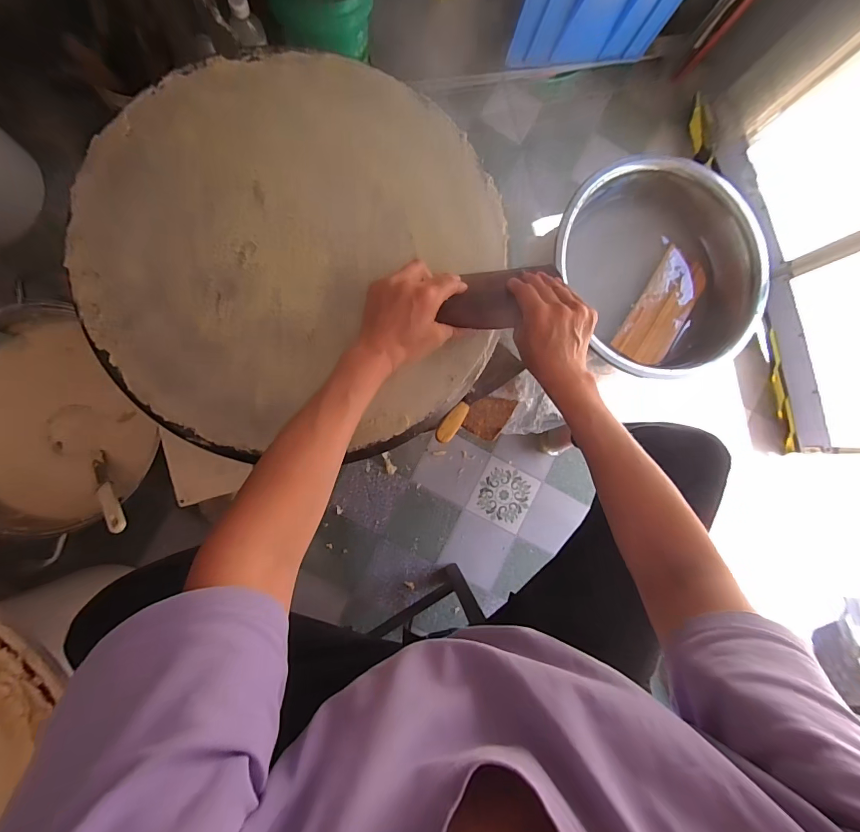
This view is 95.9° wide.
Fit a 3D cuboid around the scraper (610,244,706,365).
[{"bbox_3d":[0.389,-0.177,0.650,0.086,0.014,0.182,31,99,7],"label":"scraper"}]

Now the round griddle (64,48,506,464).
[{"bbox_3d":[-0.149,-0.191,0.454,0.463,0.028,0.452,0,88,-7],"label":"round griddle"}]

